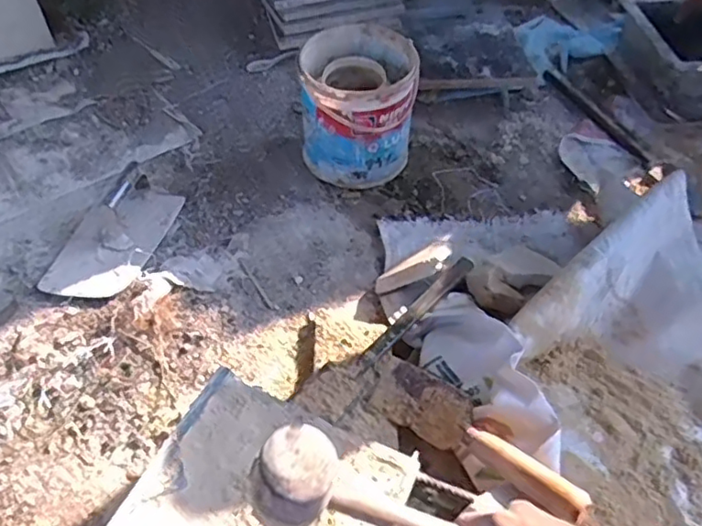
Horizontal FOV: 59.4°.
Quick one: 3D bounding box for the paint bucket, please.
[{"bbox_3d":[0.012,-0.246,0.987,0.172,0.193,0.172,-2,49,2],"label":"paint bucket"}]

